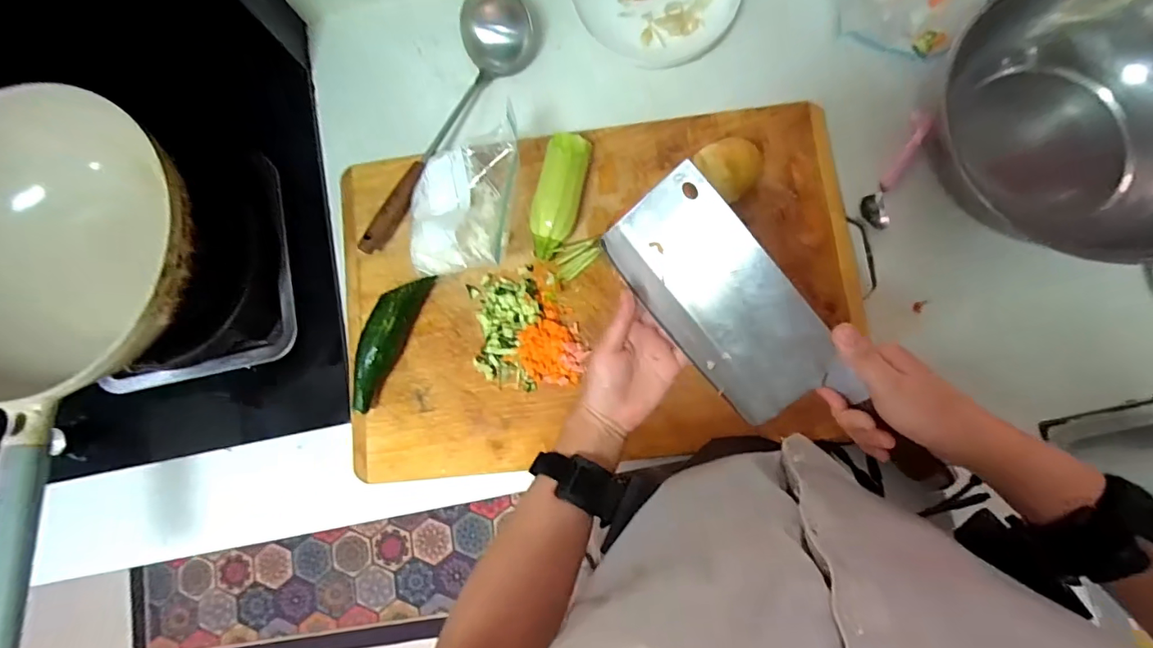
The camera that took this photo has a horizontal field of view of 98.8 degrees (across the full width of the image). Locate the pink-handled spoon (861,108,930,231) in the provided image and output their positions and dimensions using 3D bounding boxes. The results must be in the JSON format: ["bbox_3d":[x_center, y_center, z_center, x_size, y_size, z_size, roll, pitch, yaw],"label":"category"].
[{"bbox_3d":[0.345,-0.168,0.533,0.032,0.015,0.131,26,86,8],"label":"pink-handled spoon"}]

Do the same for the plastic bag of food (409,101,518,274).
[{"bbox_3d":[-0.116,-0.132,0.501,0.118,0.078,0.156,6,84,6],"label":"plastic bag of food"}]

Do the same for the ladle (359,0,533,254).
[{"bbox_3d":[-0.161,-0.229,0.568,0.084,0.061,0.328,30,87,8],"label":"ladle"}]

